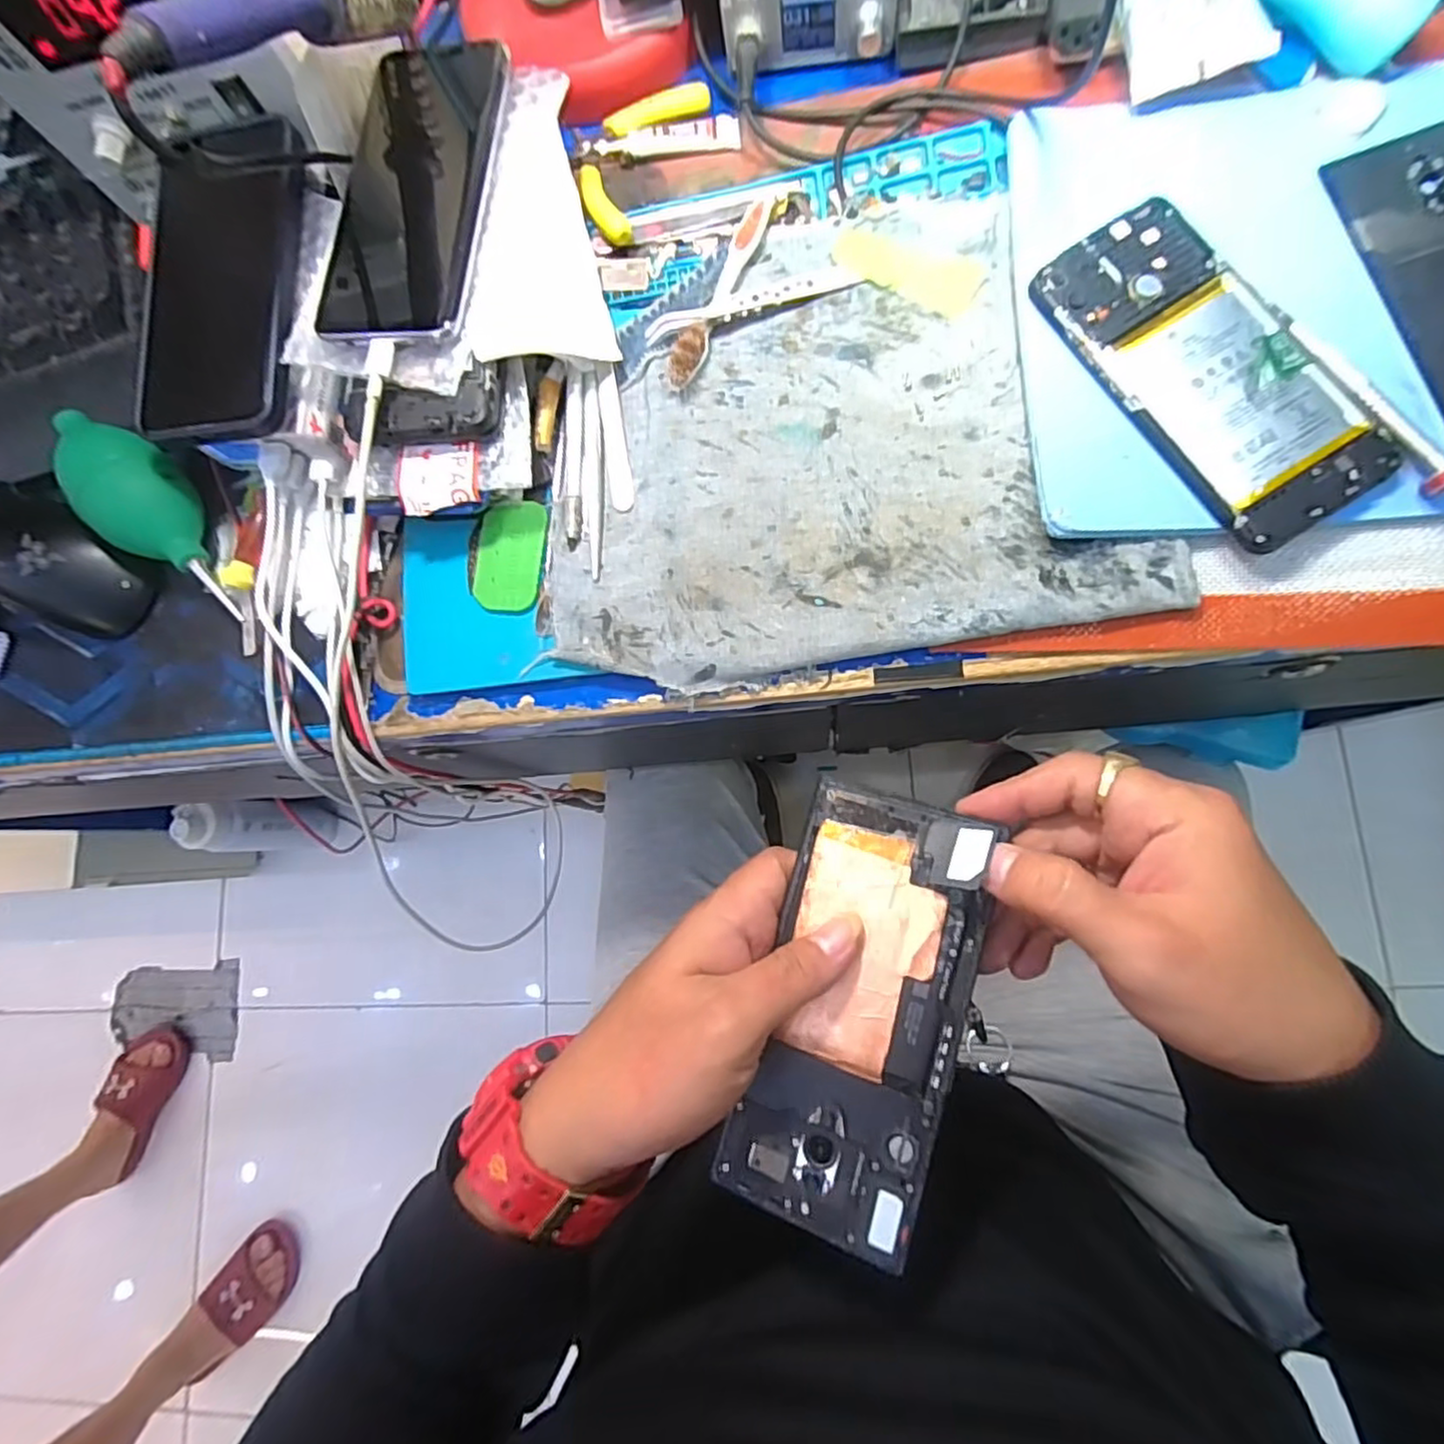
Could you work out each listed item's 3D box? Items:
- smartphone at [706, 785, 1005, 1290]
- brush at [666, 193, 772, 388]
[{"bbox_3d":[0.051,0.109,0.262,0.070,0.008,0.161,14,84,20],"label":"smartphone"},{"bbox_3d":[-0.002,-0.216,0.340,0.015,0.009,0.104,25,91,8],"label":"brush"}]

